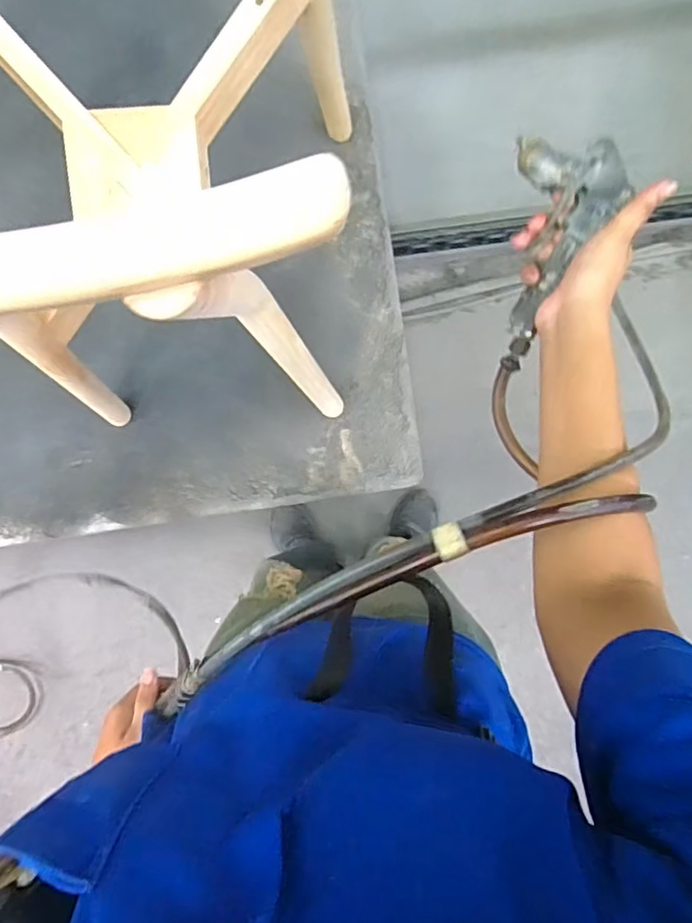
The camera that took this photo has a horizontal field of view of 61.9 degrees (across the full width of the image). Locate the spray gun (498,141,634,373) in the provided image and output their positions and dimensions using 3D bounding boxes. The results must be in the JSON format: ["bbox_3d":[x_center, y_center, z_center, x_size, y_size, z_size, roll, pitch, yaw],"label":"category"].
[{"bbox_3d":[0.174,-0.178,0.497,0.083,0.049,0.193,14,97,0],"label":"spray gun"}]

